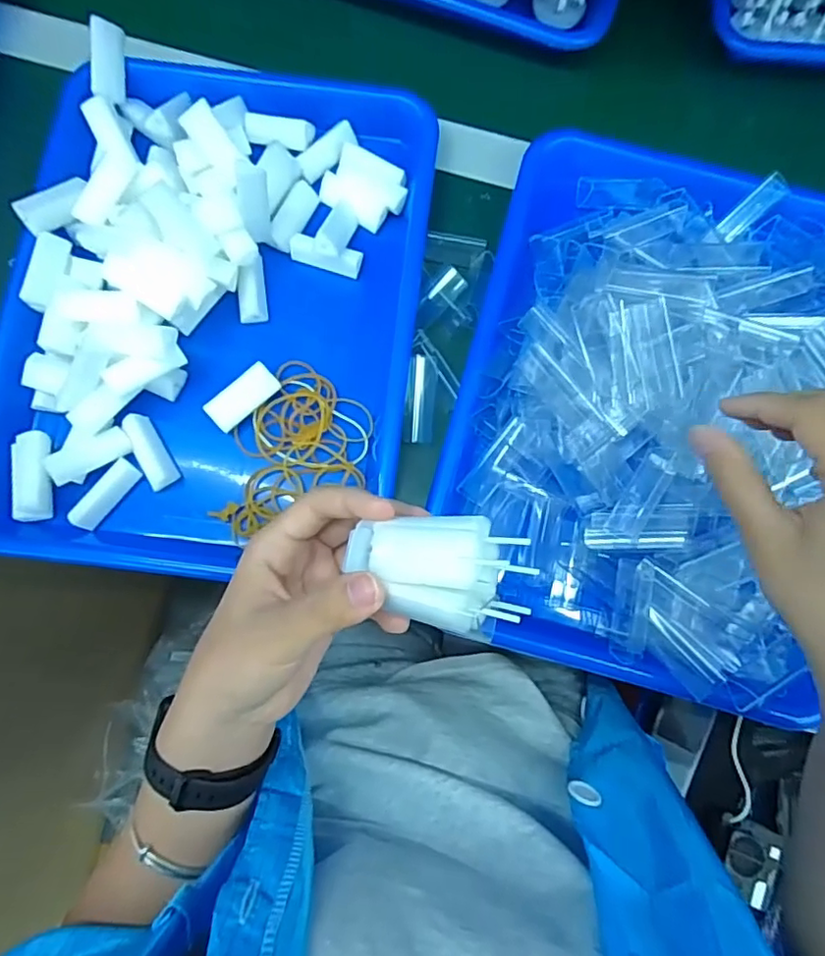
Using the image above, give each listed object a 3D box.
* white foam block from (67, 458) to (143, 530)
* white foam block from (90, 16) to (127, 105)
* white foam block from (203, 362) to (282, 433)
[{"bbox_3d":[-0.184,0.010,0.343,0.015,0.015,0.045,39,81,6],"label":"white foam block"},{"bbox_3d":[-0.198,-0.268,0.369,0.012,0.022,0.047,10,98,41],"label":"white foam block"},{"bbox_3d":[-0.104,-0.049,0.353,0.045,0.018,0.018,-42,83,-8],"label":"white foam block"}]

